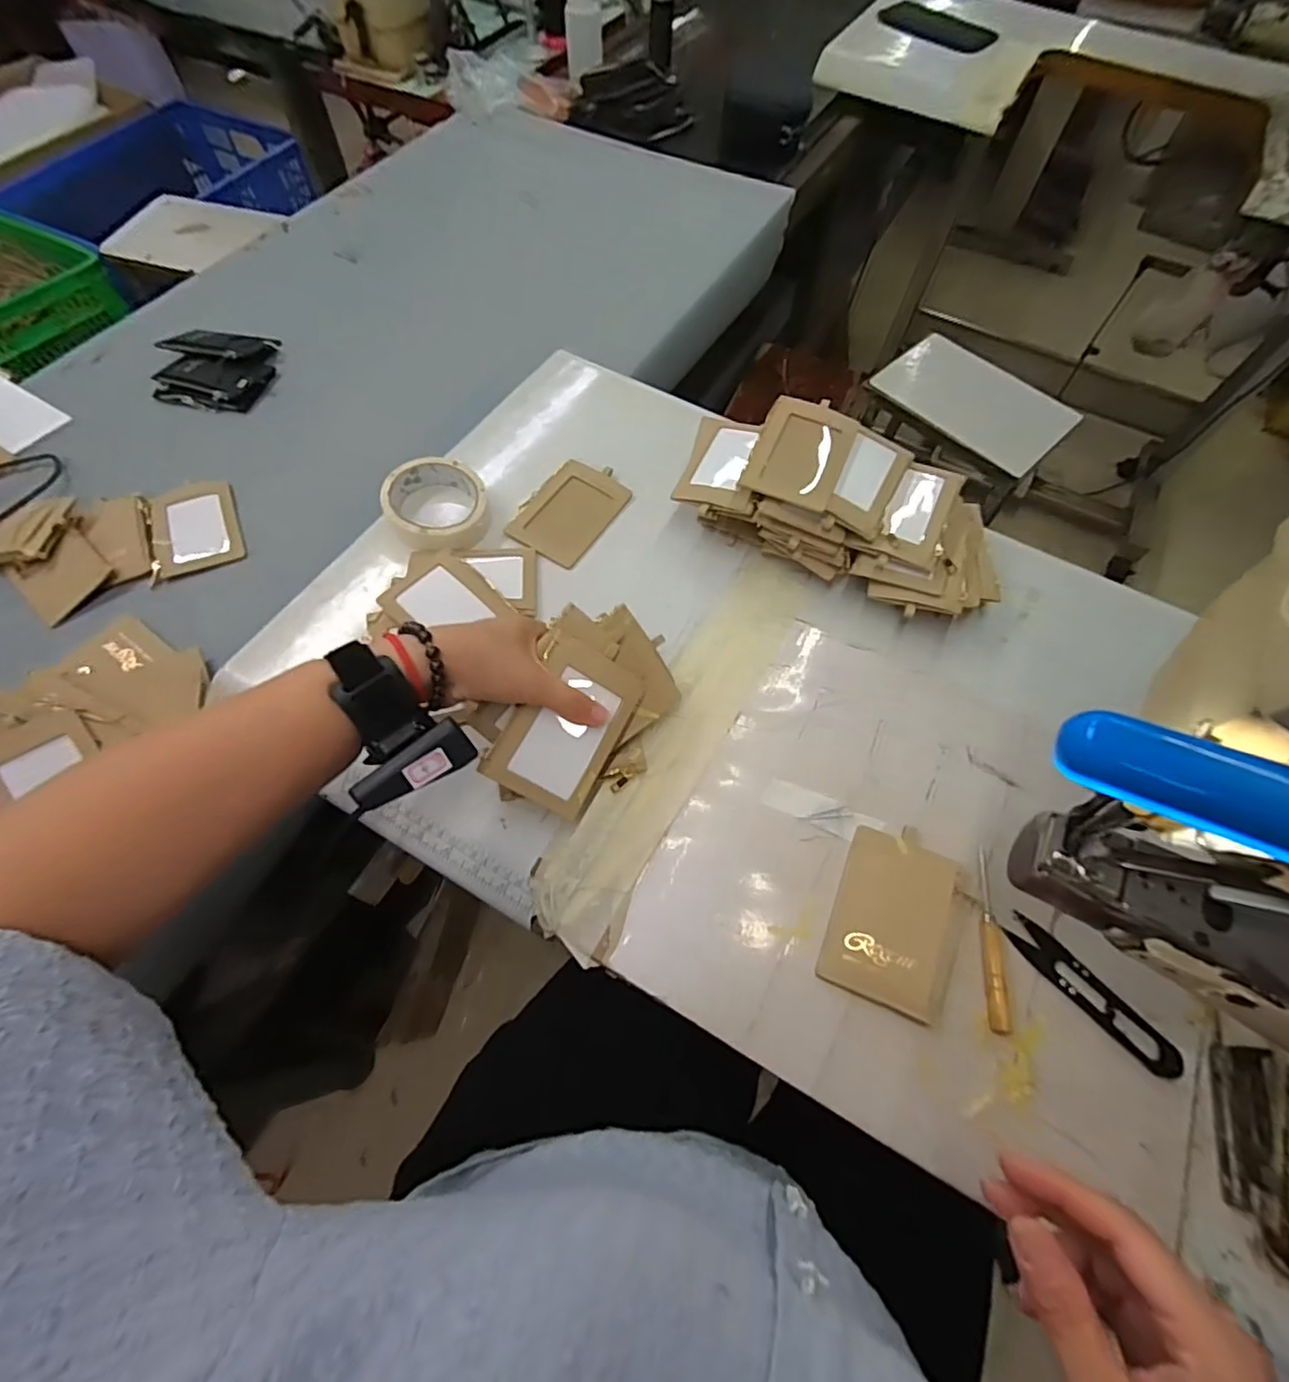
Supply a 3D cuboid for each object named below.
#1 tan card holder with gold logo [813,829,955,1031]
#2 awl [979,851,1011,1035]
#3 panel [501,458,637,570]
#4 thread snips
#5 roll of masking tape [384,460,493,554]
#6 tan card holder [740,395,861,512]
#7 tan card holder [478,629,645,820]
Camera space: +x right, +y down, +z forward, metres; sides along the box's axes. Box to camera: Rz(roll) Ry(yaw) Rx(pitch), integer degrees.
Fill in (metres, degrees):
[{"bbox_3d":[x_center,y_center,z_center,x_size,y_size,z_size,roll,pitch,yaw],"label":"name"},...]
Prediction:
[{"bbox_3d":[0.171,0.155,0.416,0.075,0.011,0.113,21,65,9],"label":"tan card holder with gold logo"},{"bbox_3d":[0.237,0.168,0.413,0.012,0.010,0.116,7,63,2],"label":"awl"},{"bbox_3d":[-0.071,-0.172,0.570,0.080,0.006,0.114,32,69,7],"label":"panel"},{"bbox_3d":[0.298,0.204,0.402,0.025,0.008,0.122,-37,70,-18],"label":"thread snips"},{"bbox_3d":[-0.191,-0.169,0.553,0.097,0.033,0.108,12,64,4],"label":"roll of masking tape"},{"bbox_3d":[0.132,-0.203,0.507,0.074,0.008,0.100,24,74,5],"label":"tan card holder"},{"bbox_3d":[-0.053,0.024,0.415,0.078,0.012,0.110,29,82,-19],"label":"tan card holder"}]

